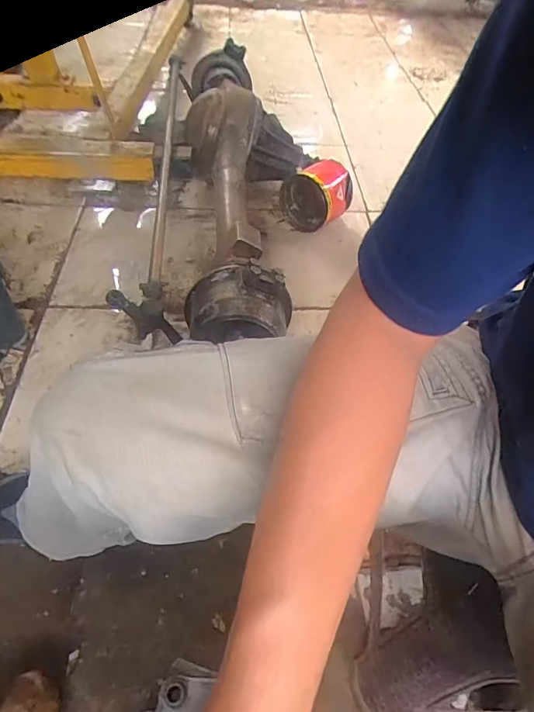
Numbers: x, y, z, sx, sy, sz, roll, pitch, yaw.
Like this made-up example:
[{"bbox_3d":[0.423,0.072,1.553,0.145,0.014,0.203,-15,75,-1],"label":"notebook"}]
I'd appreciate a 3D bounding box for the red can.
[{"bbox_3d":[0.138,-0.427,1.230,0.153,0.156,0.158,37,56,23],"label":"red can"}]

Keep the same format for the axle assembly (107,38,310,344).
[{"bbox_3d":[-0.098,-0.371,1.062,0.374,0.299,0.925,3,50,-4],"label":"axle assembly"}]

